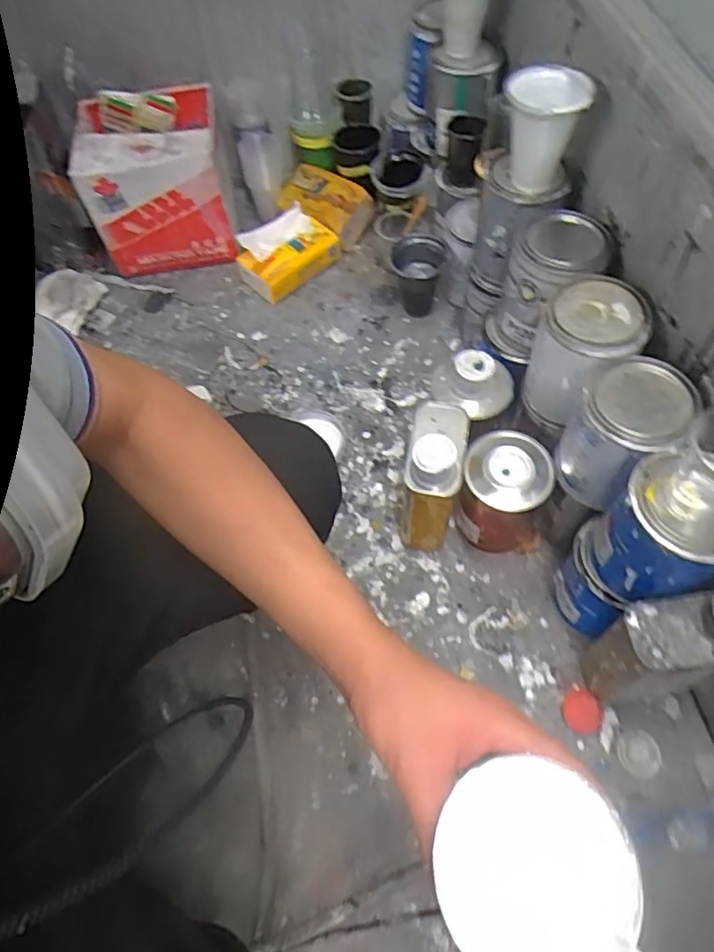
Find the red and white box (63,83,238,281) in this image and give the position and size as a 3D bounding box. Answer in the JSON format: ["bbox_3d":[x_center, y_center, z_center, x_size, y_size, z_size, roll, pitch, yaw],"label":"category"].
[{"bbox_3d":[-0.351,-0.521,1.065,0.235,0.188,0.242,-9,61,-2],"label":"red and white box"}]

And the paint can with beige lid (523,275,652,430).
[{"bbox_3d":[0.254,-0.137,0.684,0.103,0.134,0.116,14,62,11],"label":"paint can with beige lid"}]

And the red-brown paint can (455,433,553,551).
[{"bbox_3d":[0.181,0.027,0.737,0.103,0.145,0.095,-1,61,2],"label":"red-brown paint can"}]

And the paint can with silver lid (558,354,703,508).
[{"bbox_3d":[0.272,-0.044,0.625,0.100,0.131,0.111,27,66,17],"label":"paint can with silver lid"}]

